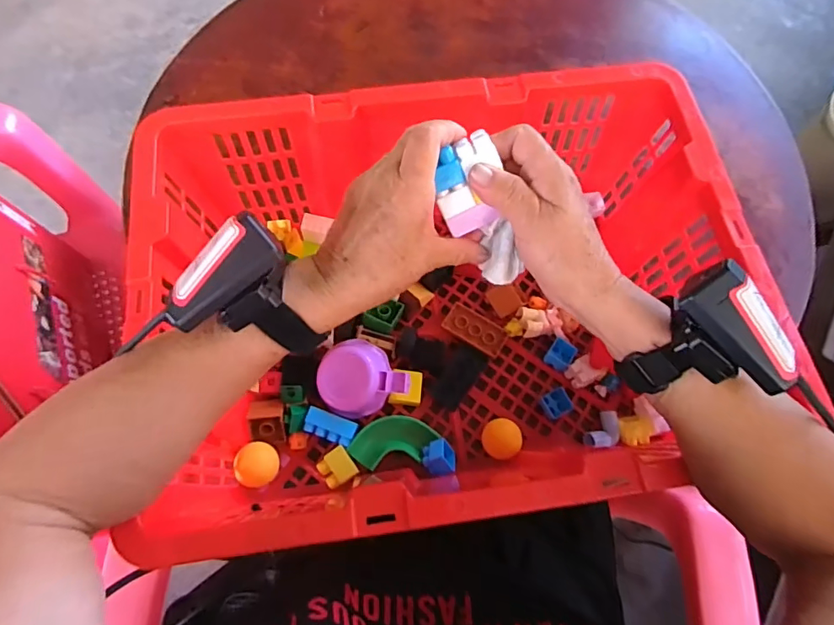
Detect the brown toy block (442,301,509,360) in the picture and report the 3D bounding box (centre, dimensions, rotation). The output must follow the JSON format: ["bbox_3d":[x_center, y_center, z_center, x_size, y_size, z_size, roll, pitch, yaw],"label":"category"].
[{"bbox_3d":[0.061,0.016,0.513,0.065,0.009,0.037,33,70,10],"label":"brown toy block"}]

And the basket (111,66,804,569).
[{"bbox_3d":[0.024,-0.007,0.449,0.467,0.166,0.352,-8,69,-6],"label":"basket"}]

